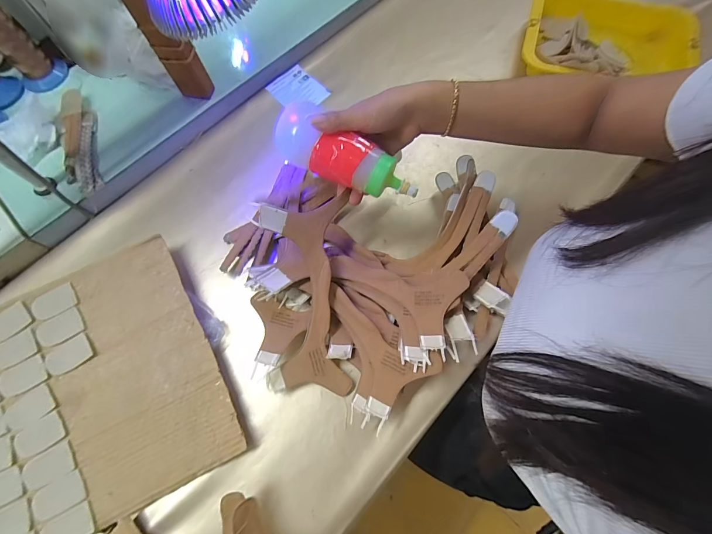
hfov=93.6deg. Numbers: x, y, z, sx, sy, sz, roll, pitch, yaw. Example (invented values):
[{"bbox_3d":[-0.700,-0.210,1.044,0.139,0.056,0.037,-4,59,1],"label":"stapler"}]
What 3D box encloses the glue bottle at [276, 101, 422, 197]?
[{"bbox_3d":[-0.012,-0.114,0.351,0.157,0.042,0.049,26,73,1],"label":"glue bottle"}]

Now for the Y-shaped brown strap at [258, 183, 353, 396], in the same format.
[{"bbox_3d":[-0.054,0.031,0.385,0.091,0.038,0.233,-1,96,-1],"label":"Y-shaped brown strap"}]

